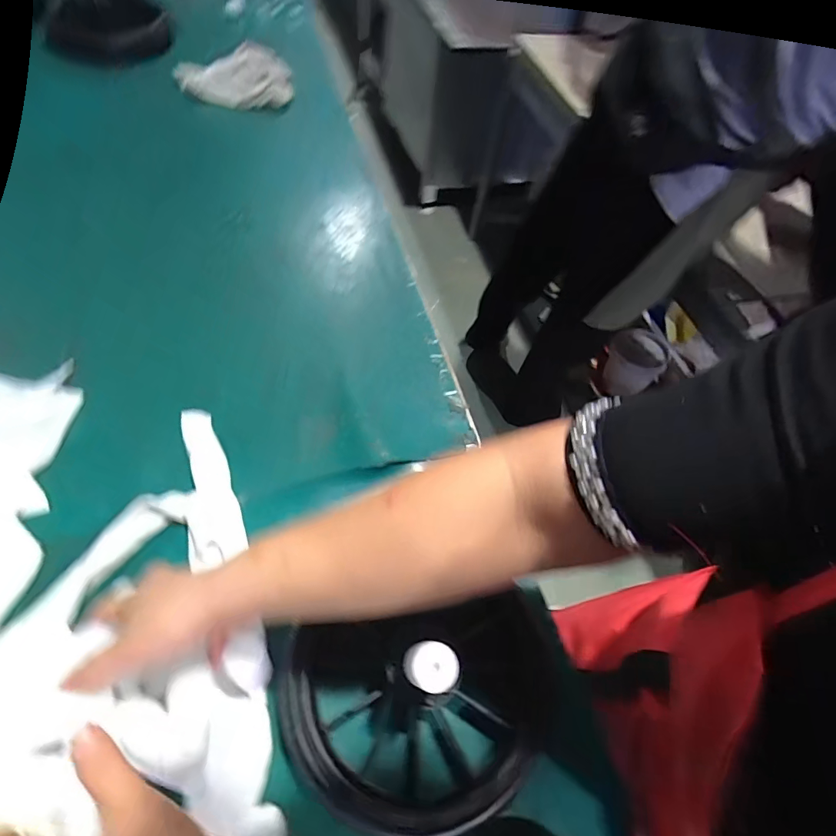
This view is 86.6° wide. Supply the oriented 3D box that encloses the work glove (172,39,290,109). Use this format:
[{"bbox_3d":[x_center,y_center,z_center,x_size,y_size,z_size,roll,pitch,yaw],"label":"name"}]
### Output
[{"bbox_3d":[-0.342,-0.624,0.807,0.217,0.069,0.087,16,60,2],"label":"work glove"}]

